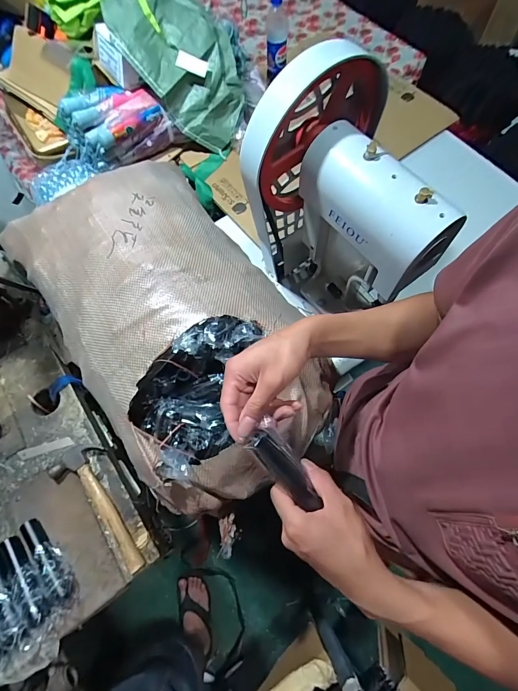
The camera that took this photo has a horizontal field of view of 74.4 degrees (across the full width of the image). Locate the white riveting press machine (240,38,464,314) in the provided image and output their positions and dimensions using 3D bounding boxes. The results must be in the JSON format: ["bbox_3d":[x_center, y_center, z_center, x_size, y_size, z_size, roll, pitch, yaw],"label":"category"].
[{"bbox_3d":[0.171,-0.240,0.644,0.321,0.432,0.218,37,76,15],"label":"white riveting press machine"}]

